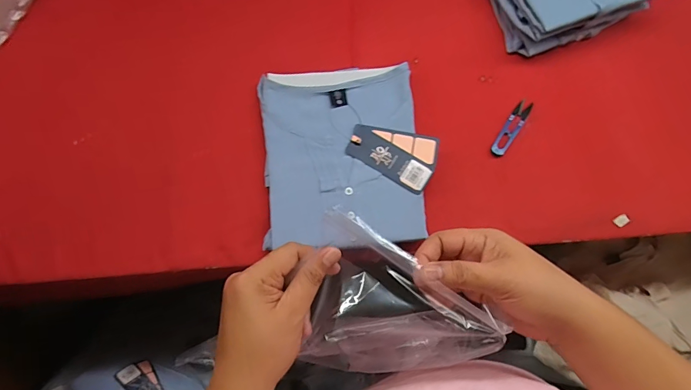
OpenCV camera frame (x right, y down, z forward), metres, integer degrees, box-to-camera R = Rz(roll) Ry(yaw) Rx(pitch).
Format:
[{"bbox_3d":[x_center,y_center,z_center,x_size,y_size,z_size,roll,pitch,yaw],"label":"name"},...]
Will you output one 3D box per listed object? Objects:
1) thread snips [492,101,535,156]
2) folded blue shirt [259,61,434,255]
[{"bbox_3d":[0.245,-0.098,0.581,0.022,0.006,0.098,33,78,6],"label":"thread snips"},{"bbox_3d":[0.002,-0.058,0.555,0.228,0.035,0.252,-3,77,-2],"label":"folded blue shirt"}]

